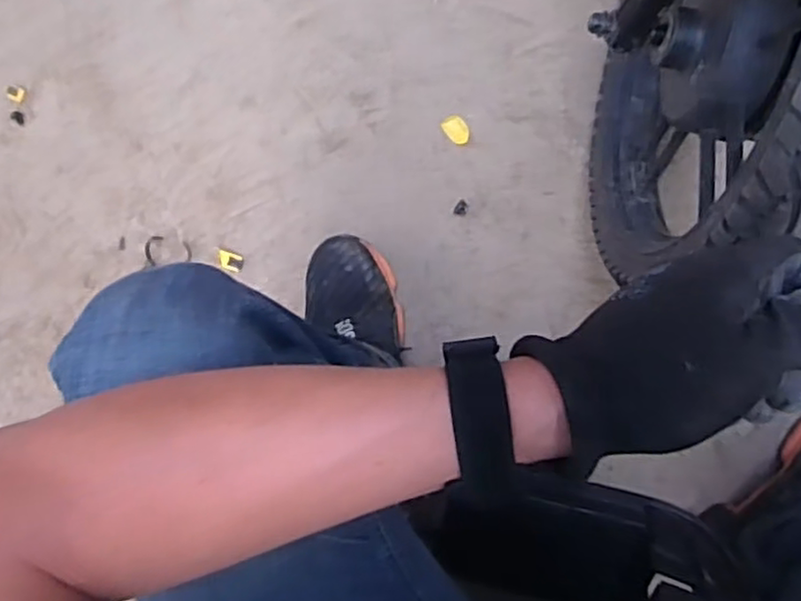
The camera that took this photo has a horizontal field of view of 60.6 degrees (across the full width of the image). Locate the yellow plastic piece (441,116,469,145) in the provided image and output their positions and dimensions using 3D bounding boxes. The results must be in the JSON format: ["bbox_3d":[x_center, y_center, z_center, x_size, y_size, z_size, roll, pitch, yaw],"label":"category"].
[{"bbox_3d":[0.060,-0.181,0.727,0.023,0.005,0.032,-36,89,10],"label":"yellow plastic piece"}]

